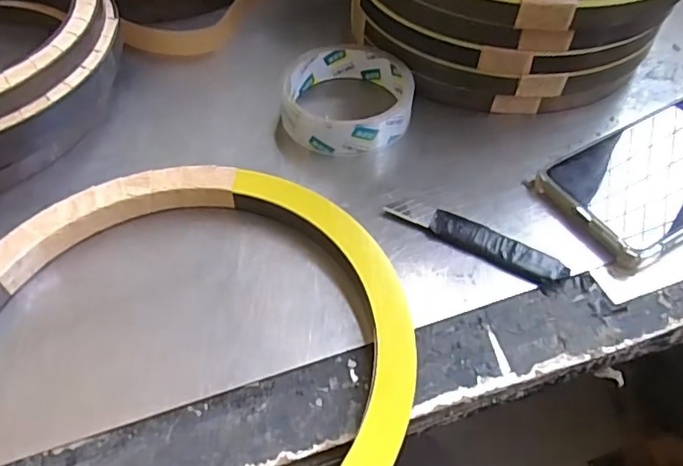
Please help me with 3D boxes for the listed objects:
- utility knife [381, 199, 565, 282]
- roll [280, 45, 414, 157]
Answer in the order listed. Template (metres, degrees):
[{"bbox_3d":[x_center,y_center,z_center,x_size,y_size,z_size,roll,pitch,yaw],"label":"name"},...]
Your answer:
[{"bbox_3d":[0.074,0.003,0.314,0.101,0.007,0.017,26,56,19],"label":"utility knife"},{"bbox_3d":[0.004,-0.090,0.380,0.086,0.029,0.086,0,52,0],"label":"roll"}]

